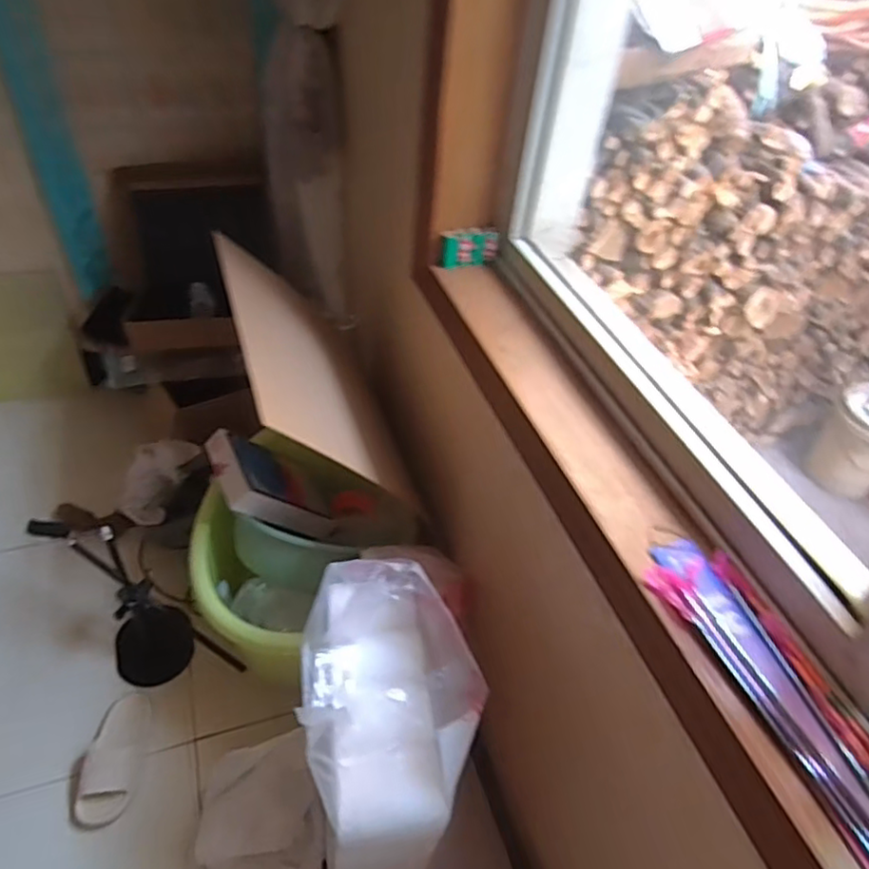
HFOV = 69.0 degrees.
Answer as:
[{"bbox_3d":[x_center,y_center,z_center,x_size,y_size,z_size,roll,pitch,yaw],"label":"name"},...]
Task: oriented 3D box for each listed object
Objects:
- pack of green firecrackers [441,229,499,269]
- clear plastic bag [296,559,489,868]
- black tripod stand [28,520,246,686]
[{"bbox_3d":[0.058,-0.313,1.063,0.096,0.059,0.024,-12,32,-17],"label":"pack of green firecrackers"},{"bbox_3d":[-0.050,0.328,0.808,0.233,0.106,0.332,0,46,-6],"label":"clear plastic bag"},{"bbox_3d":[-0.592,0.337,1.268,0.383,0.370,0.180,35,52,25],"label":"black tripod stand"}]

